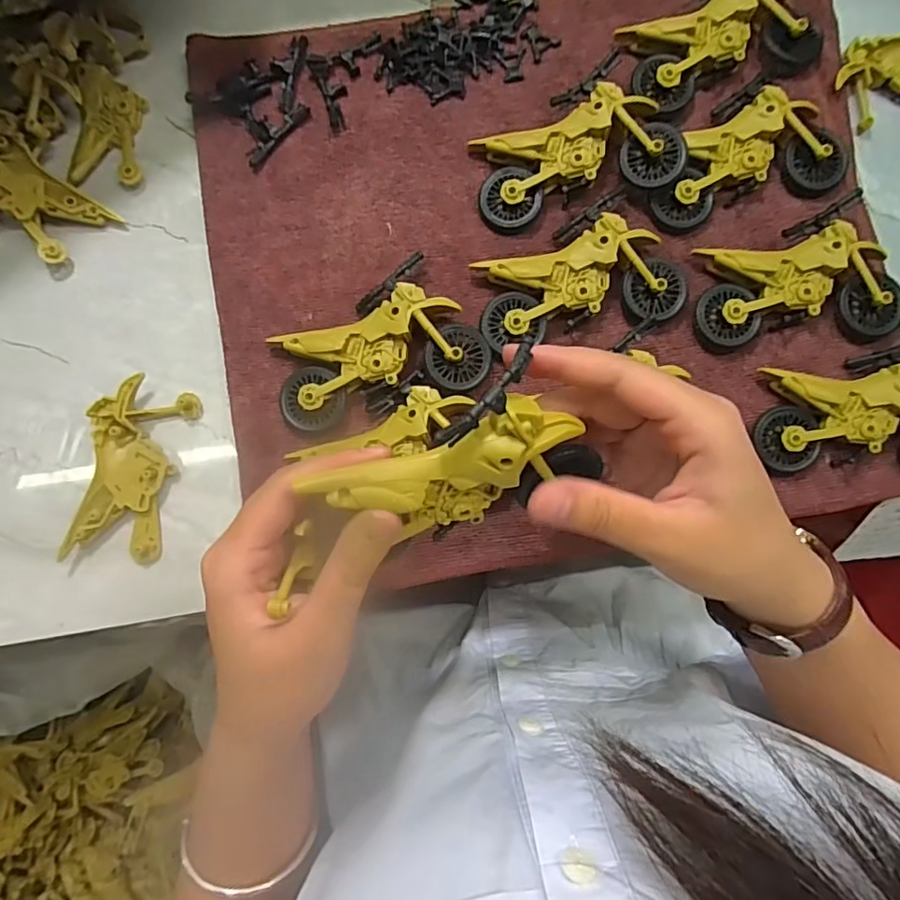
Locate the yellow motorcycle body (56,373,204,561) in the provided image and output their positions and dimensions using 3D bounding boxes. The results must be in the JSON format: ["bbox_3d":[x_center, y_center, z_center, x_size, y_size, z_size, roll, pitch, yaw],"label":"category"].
[{"bbox_3d":[-0.178,0.011,0.315,0.049,0.013,0.098,13,85,0],"label":"yellow motorcycle body"}]

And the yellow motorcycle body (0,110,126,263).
[{"bbox_3d":[-0.250,-0.146,0.322,0.083,0.031,0.062,44,86,3],"label":"yellow motorcycle body"}]

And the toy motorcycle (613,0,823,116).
[{"bbox_3d":[0.156,-0.254,0.340,0.120,0.023,0.077,-22,86,-3],"label":"toy motorcycle"}]

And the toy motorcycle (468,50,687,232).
[{"bbox_3d":[0.070,-0.177,0.325,0.113,0.024,0.074,-15,85,-2],"label":"toy motorcycle"}]

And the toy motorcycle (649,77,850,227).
[{"bbox_3d":[0.171,-0.177,0.333,0.111,0.021,0.068,-15,85,-2],"label":"toy motorcycle"}]

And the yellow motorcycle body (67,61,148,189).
[{"bbox_3d":[-0.203,-0.191,0.334,0.037,0.014,0.067,3,85,0],"label":"yellow motorcycle body"}]

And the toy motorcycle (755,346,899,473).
[{"bbox_3d":[0.233,-0.023,0.317,0.113,0.021,0.074,0,85,-1],"label":"toy motorcycle"}]

